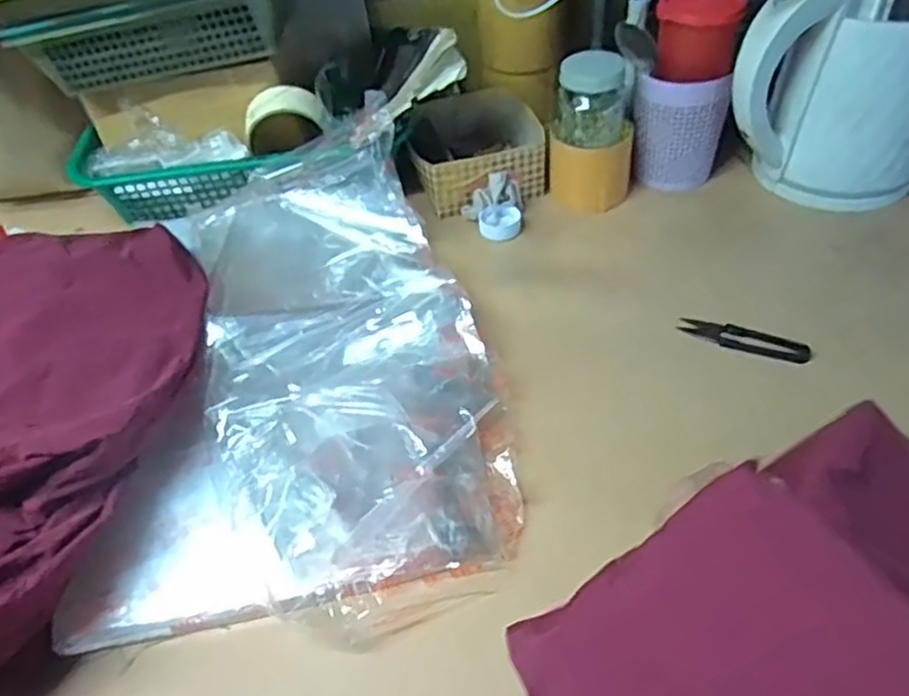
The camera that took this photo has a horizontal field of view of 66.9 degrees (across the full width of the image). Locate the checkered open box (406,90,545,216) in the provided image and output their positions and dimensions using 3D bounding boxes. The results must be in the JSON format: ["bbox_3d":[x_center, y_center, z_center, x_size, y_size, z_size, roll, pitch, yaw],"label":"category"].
[{"bbox_3d":[0.022,-0.216,0.752,0.136,0.056,0.148,-10,46,-4],"label":"checkered open box"}]

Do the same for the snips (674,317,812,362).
[{"bbox_3d":[0.237,-0.008,0.565,0.100,0.007,0.026,19,51,23],"label":"snips"}]

